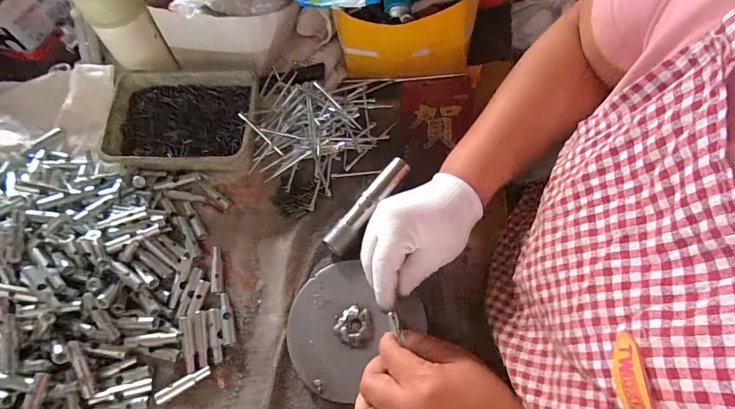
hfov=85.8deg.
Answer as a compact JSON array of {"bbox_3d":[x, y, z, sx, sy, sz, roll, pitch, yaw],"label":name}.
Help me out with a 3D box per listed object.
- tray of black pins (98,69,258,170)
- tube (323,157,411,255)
[{"bbox_3d":[-0.218,-0.099,0.478,0.178,0.051,0.128,-6,62,0],"label":"tray of black pins"},{"bbox_3d":[0.000,0.002,0.418,0.023,0.029,0.120,34,69,19],"label":"tube"}]

